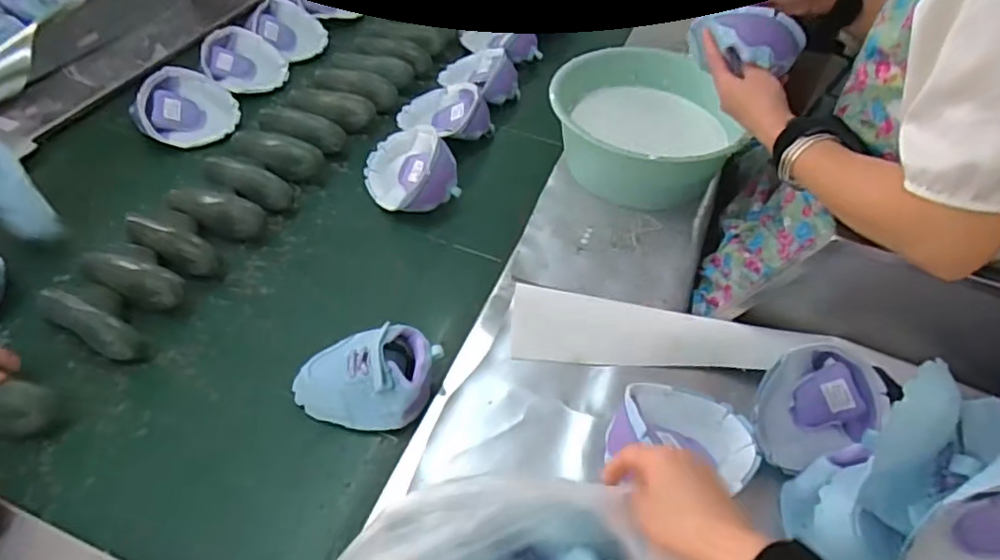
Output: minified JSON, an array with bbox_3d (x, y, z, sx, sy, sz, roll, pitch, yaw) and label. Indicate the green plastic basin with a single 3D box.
[{"bbox_3d":[0.232,-0.255,0.993,0.286,0.120,0.275,2,49,-2],"label":"green plastic basin"}]

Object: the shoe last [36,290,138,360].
[{"bbox_3d":[-0.506,0.053,0.742,0.155,0.054,0.048,24,52,17],"label":"shoe last"}]

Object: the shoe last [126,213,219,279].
[{"bbox_3d":[-0.455,-0.051,0.841,0.164,0.053,0.056,28,53,19],"label":"shoe last"}]

